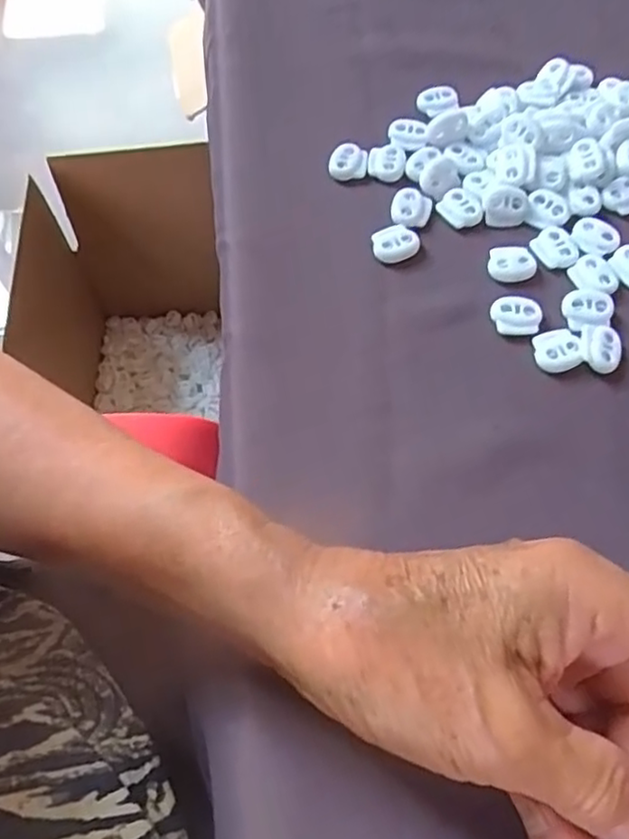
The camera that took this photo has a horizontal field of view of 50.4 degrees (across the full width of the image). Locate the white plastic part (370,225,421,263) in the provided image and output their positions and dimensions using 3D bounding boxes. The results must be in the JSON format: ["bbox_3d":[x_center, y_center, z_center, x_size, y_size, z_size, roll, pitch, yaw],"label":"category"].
[{"bbox_3d":[0.039,-0.084,0.321,0.023,0.005,0.018,-26,66,-11],"label":"white plastic part"}]

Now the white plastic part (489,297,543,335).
[{"bbox_3d":[0.091,-0.047,0.301,0.023,0.004,0.019,5,64,4],"label":"white plastic part"}]

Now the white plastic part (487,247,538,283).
[{"bbox_3d":[0.093,-0.073,0.314,0.023,0.004,0.019,-3,64,0],"label":"white plastic part"}]

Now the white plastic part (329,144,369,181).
[{"bbox_3d":[0.018,-0.133,0.346,0.019,0.006,0.020,-1,64,1],"label":"white plastic part"}]

